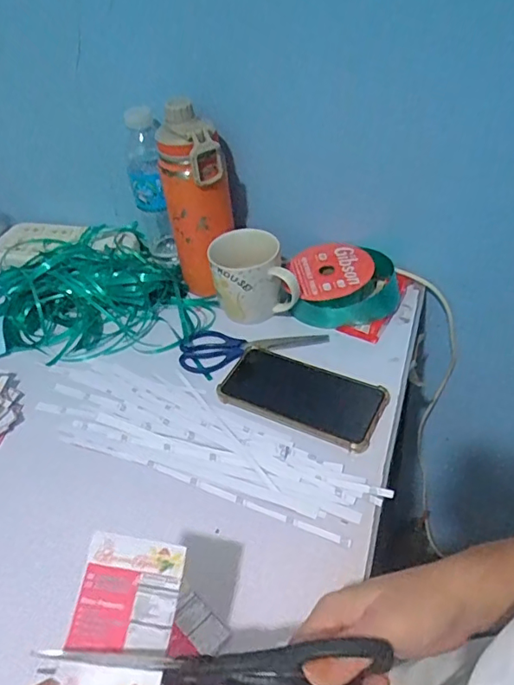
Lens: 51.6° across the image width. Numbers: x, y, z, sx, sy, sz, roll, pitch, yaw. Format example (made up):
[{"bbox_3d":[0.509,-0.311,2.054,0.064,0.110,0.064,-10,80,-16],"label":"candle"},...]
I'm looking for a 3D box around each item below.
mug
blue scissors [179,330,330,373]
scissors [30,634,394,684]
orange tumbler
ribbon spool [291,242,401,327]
[{"bbox_3d":[-0.003,-0.078,0.637,0.101,0.088,0.073,-3,44,4],"label":"mug"},{"bbox_3d":[-0.006,-0.002,0.631,0.172,0.011,0.059,-12,44,-5],"label":"blue scissors"},{"bbox_3d":[-0.023,0.187,0.300,0.187,0.055,0.017,-4,44,7],"label":"scissors"},{"bbox_3d":[-0.069,-0.162,0.638,0.076,0.218,0.067,-12,44,-5],"label":"orange tumbler"},{"bbox_3d":[0.105,-0.073,0.650,0.135,0.048,0.111,2,45,9],"label":"ribbon spool"}]

